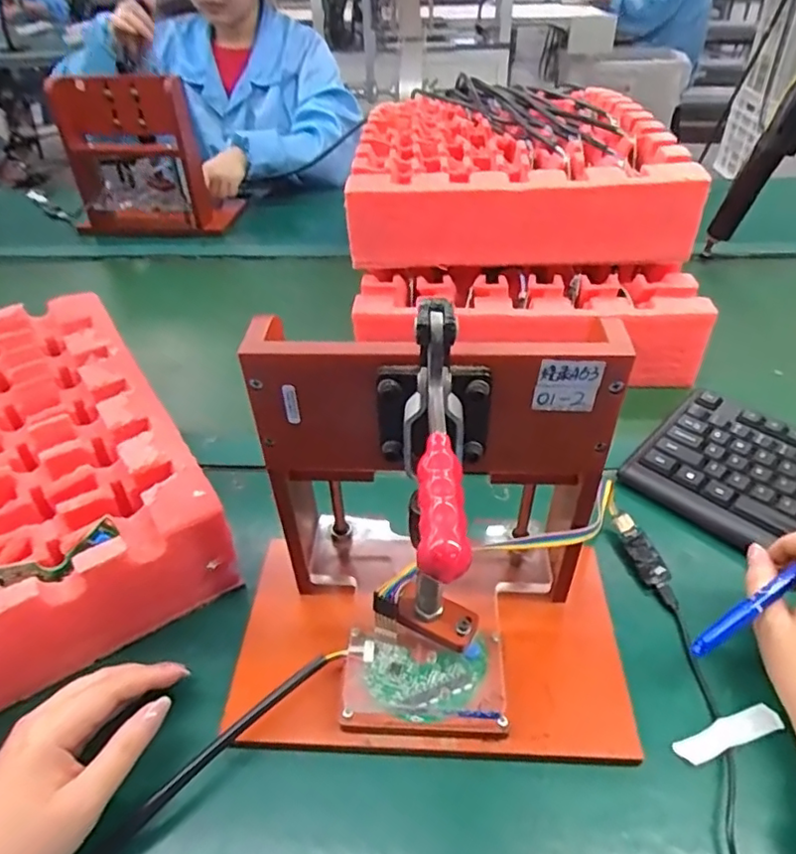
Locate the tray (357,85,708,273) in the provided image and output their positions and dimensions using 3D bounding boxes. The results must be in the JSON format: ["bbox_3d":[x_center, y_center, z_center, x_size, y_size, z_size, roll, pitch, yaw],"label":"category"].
[{"bbox_3d":[0.136,-0.330,0.742,0.345,0.088,0.415,1,40,4],"label":"tray"}]

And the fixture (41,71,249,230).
[{"bbox_3d":[-0.423,-0.438,0.989,0.219,0.252,0.187,0,40,2],"label":"fixture"}]

